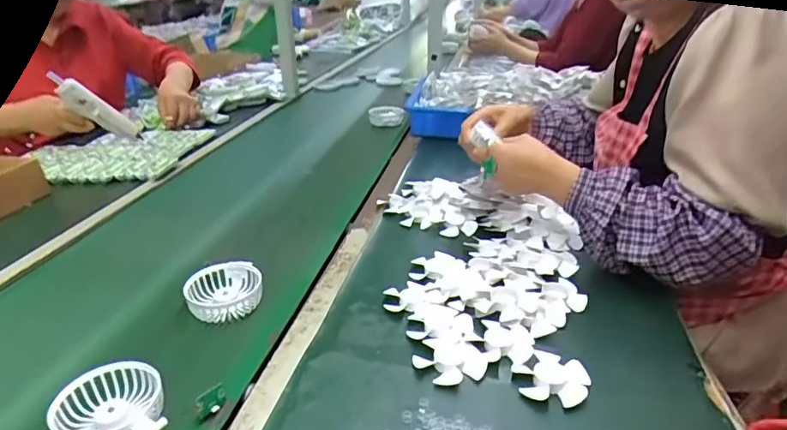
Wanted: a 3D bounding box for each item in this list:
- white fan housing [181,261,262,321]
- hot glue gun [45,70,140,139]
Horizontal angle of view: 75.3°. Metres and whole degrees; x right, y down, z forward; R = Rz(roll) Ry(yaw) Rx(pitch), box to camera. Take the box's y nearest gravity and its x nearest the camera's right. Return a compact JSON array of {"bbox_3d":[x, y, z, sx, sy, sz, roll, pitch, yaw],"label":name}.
[{"bbox_3d":[-0.206,0.094,0.624,0.086,0.029,0.087,-6,28,-12],"label":"white fan housing"},{"bbox_3d":[-0.640,-0.233,1.095,0.045,0.195,0.045,-47,37,0],"label":"hot glue gun"}]

